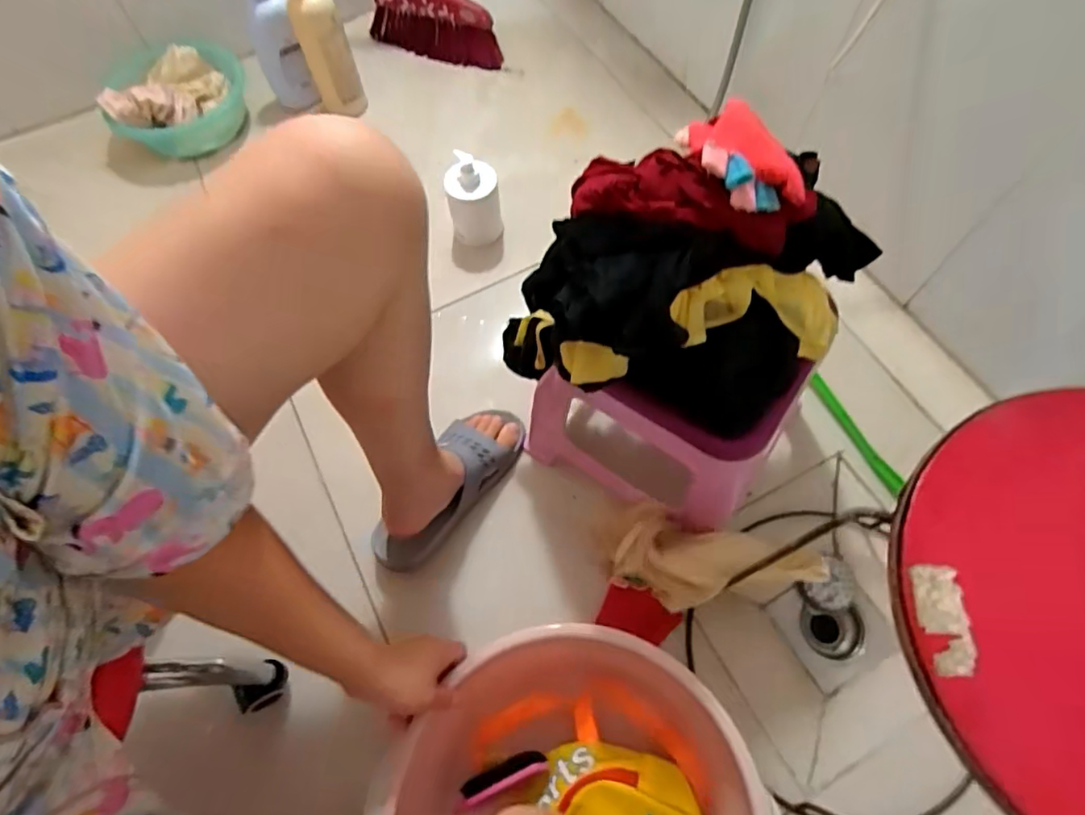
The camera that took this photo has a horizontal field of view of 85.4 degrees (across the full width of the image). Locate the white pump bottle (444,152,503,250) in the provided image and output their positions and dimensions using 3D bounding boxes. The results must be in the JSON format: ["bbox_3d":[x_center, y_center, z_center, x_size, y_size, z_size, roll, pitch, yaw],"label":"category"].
[{"bbox_3d":[-0.113,-0.331,0.970,0.086,0.142,0.072,-4,65,0],"label":"white pump bottle"}]

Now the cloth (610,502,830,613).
[{"bbox_3d":[0.189,0.169,0.666,0.230,0.073,0.107,-1,61,26],"label":"cloth"}]

